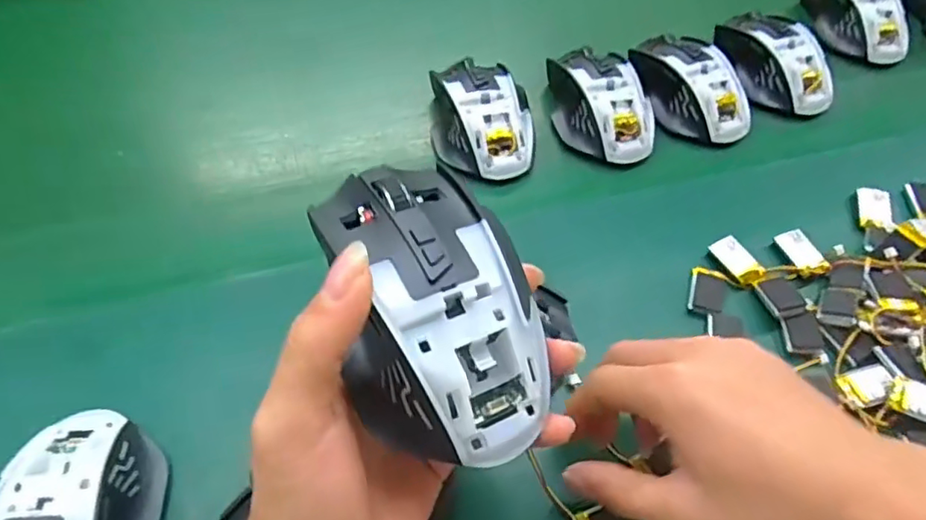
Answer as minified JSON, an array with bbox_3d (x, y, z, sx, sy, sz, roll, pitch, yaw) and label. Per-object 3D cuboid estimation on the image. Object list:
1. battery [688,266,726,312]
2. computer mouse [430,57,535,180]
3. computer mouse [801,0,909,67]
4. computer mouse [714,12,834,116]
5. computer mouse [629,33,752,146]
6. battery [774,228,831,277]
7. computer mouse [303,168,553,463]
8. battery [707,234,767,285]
[{"bbox_3d":[0.150,0.020,0.368,0.020,0.008,0.030,16,57,7],"label":"battery"},{"bbox_3d":[0.013,-0.104,0.438,0.069,0.038,0.093,-5,56,-7],"label":"computer mouse"},{"bbox_3d":[0.354,-0.222,0.537,0.060,0.037,0.105,-3,56,-6],"label":"computer mouse"},{"bbox_3d":[0.254,-0.167,0.493,0.063,0.034,0.106,-13,58,-12],"label":"computer mouse"},{"bbox_3d":[0.177,-0.139,0.470,0.068,0.035,0.109,-18,59,-15],"label":"computer mouse"},{"bbox_3d":[0.219,-0.005,0.386,0.019,0.004,0.034,-25,59,1],"label":"battery"},{"bbox_3d":[-0.010,0.014,0.216,0.068,0.044,0.106,-13,57,-12],"label":"computer mouse"},{"bbox_3d":[0.174,0.000,0.381,0.017,0.009,0.034,-26,61,-19],"label":"battery"}]

